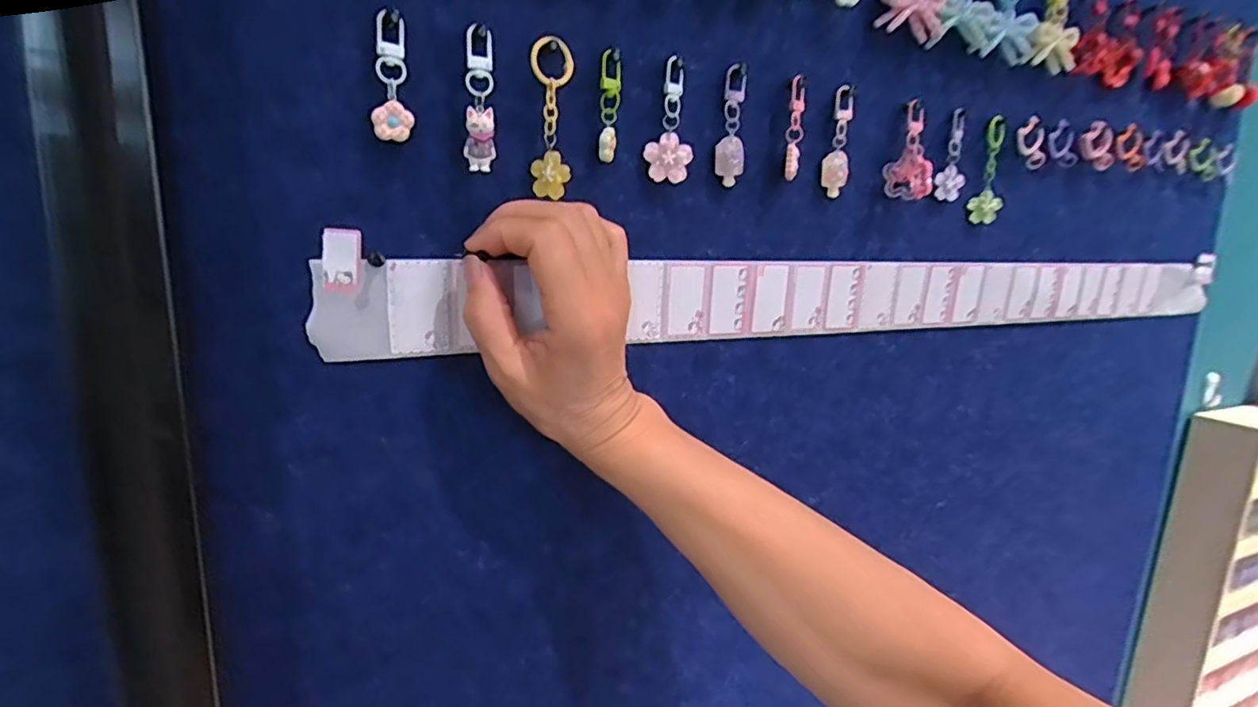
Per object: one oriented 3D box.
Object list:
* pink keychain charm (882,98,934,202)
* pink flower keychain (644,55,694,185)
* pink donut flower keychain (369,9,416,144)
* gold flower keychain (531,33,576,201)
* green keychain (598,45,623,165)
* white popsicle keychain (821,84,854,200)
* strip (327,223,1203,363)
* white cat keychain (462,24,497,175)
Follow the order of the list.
[{"bbox_3d":[0.195,-0.140,0.426,0.028,0.063,0.019,3,11,1],"label":"pink keychain charm"},{"bbox_3d":[0.024,-0.134,0.357,0.026,0.065,0.006,1,11,-9],"label":"pink flower keychain"},{"bbox_3d":[-0.112,-0.130,0.292,0.018,0.056,0.006,-4,13,-32],"label":"pink donut flower keychain"},{"bbox_3d":[-0.040,-0.123,0.323,0.020,0.076,0.011,3,11,0],"label":"gold flower keychain"},{"bbox_3d":[-0.010,-0.134,0.337,0.011,0.054,0.010,2,11,-3],"label":"green keychain"},{"bbox_3d":[0.137,-0.140,0.407,0.016,0.067,0.015,6,12,16],"label":"white popsicle keychain"},{"bbox_3d":[0.198,-0.044,0.460,0.826,0.060,0.016,-3,13,-22],"label":"strip"},{"bbox_3d":[-0.074,-0.125,0.305,0.014,0.066,0.006,-1,12,-17],"label":"white cat keychain"}]

